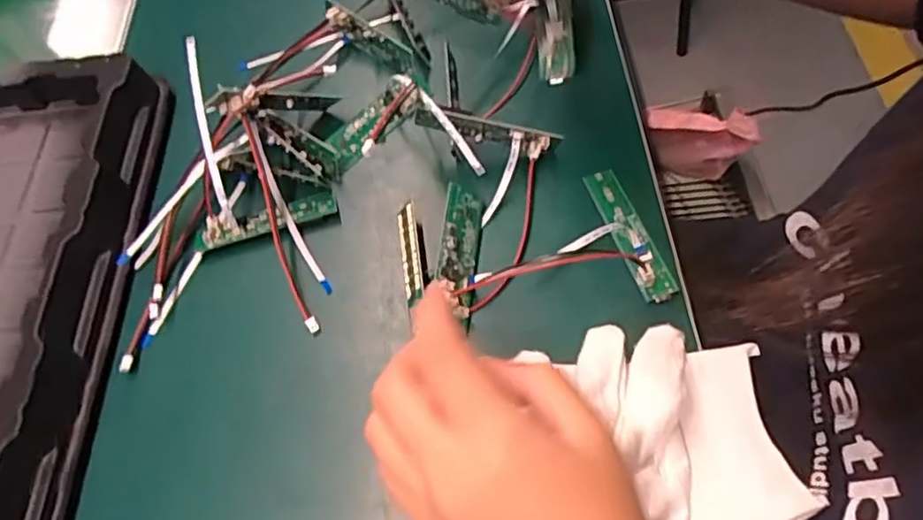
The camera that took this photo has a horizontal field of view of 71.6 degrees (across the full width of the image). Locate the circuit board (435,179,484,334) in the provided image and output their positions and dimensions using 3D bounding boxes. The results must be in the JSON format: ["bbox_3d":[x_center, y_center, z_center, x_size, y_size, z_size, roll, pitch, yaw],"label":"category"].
[{"bbox_3d":[0.000,-0.006,0.339,0.024,0.008,0.072,15,62,-22],"label":"circuit board"}]

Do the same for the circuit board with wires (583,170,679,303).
[{"bbox_3d":[0.089,-0.016,0.340,0.017,0.011,0.083,-21,59,2],"label":"circuit board with wires"}]

